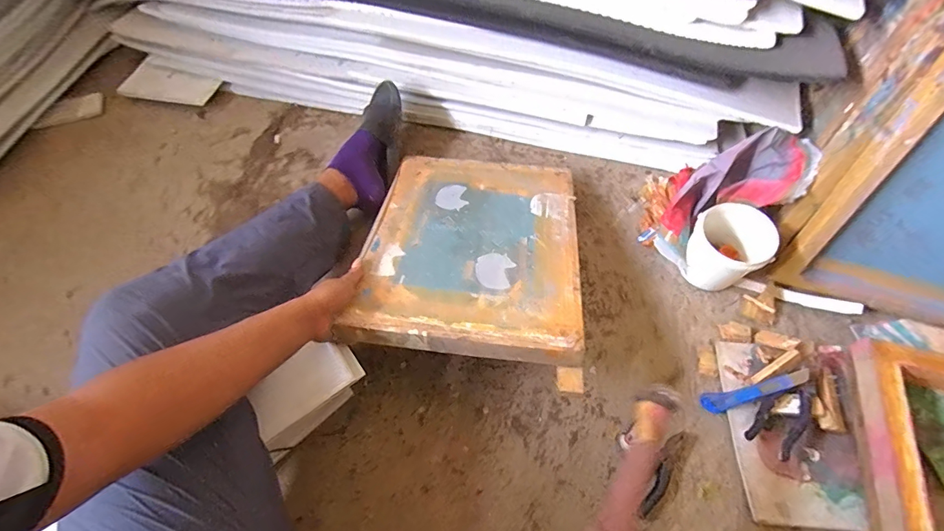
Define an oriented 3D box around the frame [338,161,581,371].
[{"bbox_3d":[0.012,-0.045,0.726,0.340,0.025,0.434,7,48,3],"label":"frame"}]

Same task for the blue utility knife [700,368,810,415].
[{"bbox_3d":[0.460,0.204,0.682,0.161,0.011,0.032,-25,63,16],"label":"blue utility knife"}]

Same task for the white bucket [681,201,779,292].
[{"bbox_3d":[0.441,-0.031,0.738,0.123,0.118,0.112,0,63,0],"label":"white bucket"}]

